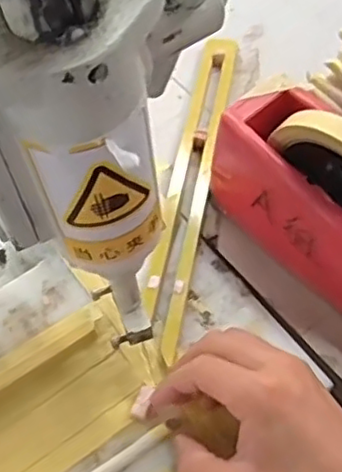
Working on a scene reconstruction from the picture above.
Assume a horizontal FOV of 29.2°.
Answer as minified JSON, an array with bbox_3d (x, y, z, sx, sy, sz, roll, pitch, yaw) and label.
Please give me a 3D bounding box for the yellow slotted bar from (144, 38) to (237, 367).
[{"bbox_3d":[0.016,-0.047,0.523,0.034,0.012,0.300,7,59,8],"label":"yellow slotted bar"}]

